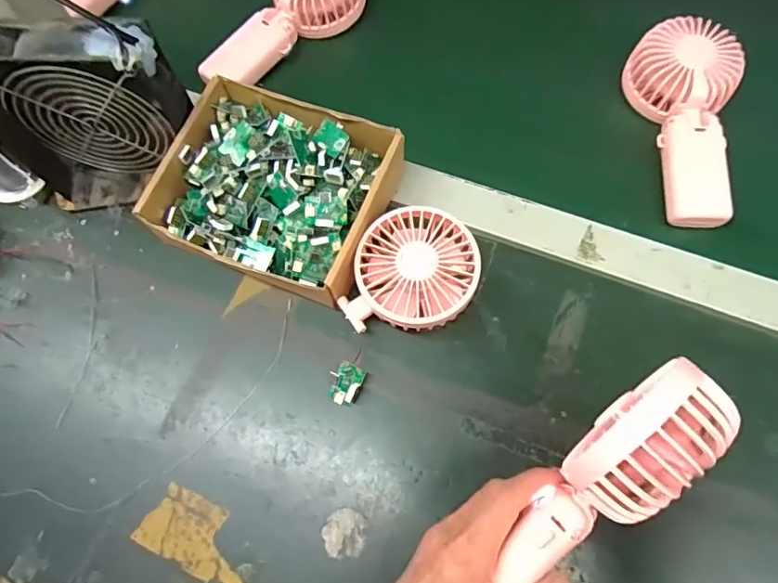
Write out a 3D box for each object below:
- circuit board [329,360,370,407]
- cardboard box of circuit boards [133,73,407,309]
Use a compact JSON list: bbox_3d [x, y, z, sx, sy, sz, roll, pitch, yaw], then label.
[{"bbox_3d":[-0.031,0.067,0.375,0.023,0.012,0.029,20,73,9],"label":"circuit board"},{"bbox_3d":[-0.086,-0.078,0.411,0.168,0.055,0.144,21,73,10],"label":"cardboard box of circuit boards"}]

